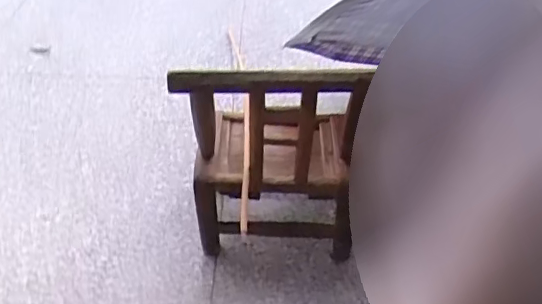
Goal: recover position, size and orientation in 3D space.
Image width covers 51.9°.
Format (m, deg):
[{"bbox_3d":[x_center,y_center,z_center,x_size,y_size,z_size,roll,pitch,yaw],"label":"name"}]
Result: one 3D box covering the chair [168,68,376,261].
[{"bbox_3d":[0.013,-0.023,1.016,0.296,0.449,0.295,4,42,1],"label":"chair"}]

